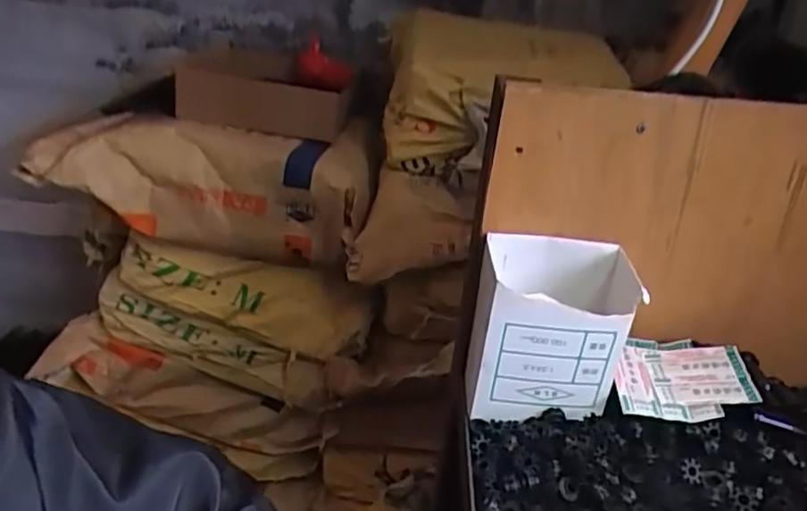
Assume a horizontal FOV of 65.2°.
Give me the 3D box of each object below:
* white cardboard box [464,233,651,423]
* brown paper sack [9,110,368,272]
[{"bbox_3d":[0.126,0.065,0.543,0.133,0.136,0.085,6,25,0],"label":"white cardboard box"},{"bbox_3d":[-0.313,-0.106,1.022,0.503,0.198,0.200,4,26,-2],"label":"brown paper sack"}]

